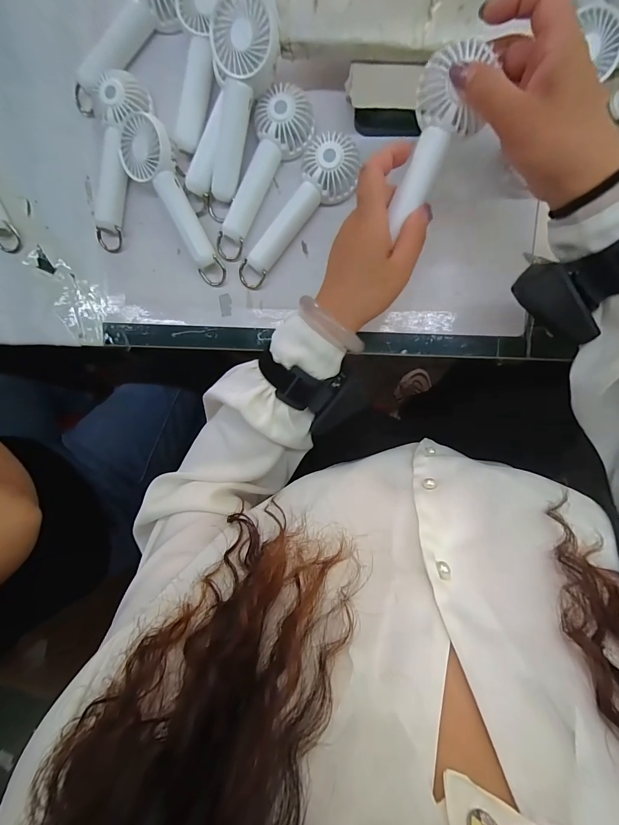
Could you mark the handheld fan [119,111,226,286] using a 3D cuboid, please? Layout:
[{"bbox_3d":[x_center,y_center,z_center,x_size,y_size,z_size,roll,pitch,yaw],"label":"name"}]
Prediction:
[{"bbox_3d":[-0.132,-0.215,0.358,0.058,0.039,0.170,-34,93,10],"label":"handheld fan"}]

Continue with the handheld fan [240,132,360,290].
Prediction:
[{"bbox_3d":[-0.010,-0.192,0.351,0.059,0.031,0.160,34,96,1],"label":"handheld fan"}]

